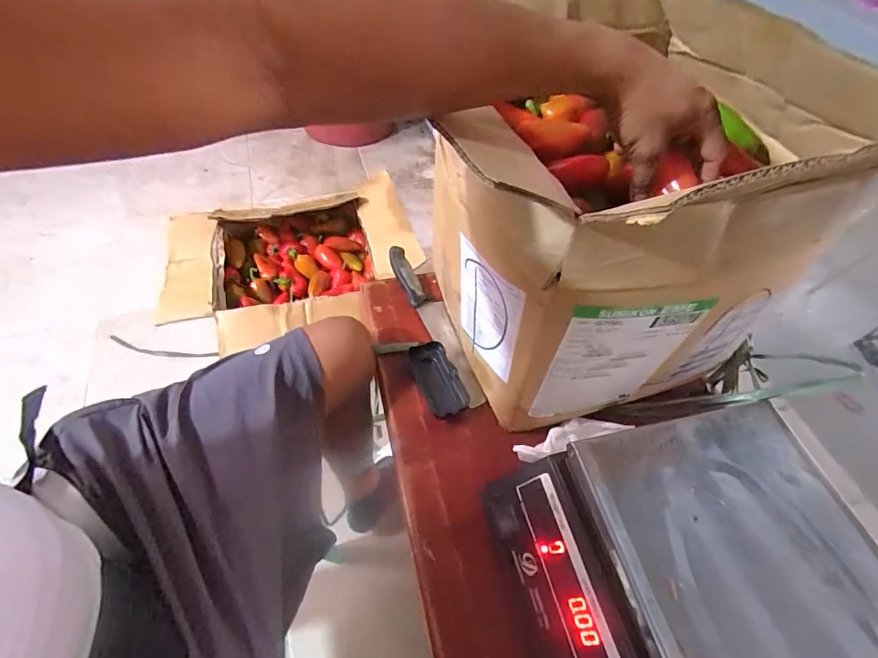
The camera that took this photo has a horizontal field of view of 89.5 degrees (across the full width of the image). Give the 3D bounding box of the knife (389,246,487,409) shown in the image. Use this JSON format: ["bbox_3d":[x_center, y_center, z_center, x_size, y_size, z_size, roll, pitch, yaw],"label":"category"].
[{"bbox_3d":[-0.005,-0.015,0.652,0.043,0.024,0.291,-20,57,-15],"label":"knife"}]

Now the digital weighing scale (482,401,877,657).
[{"bbox_3d":[0.238,0.257,0.385,0.313,0.094,0.337,-9,55,-8],"label":"digital weighing scale"}]

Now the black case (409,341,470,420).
[{"bbox_3d":[0.001,0.071,0.592,0.052,0.035,0.110,-16,56,-13],"label":"black case"}]

